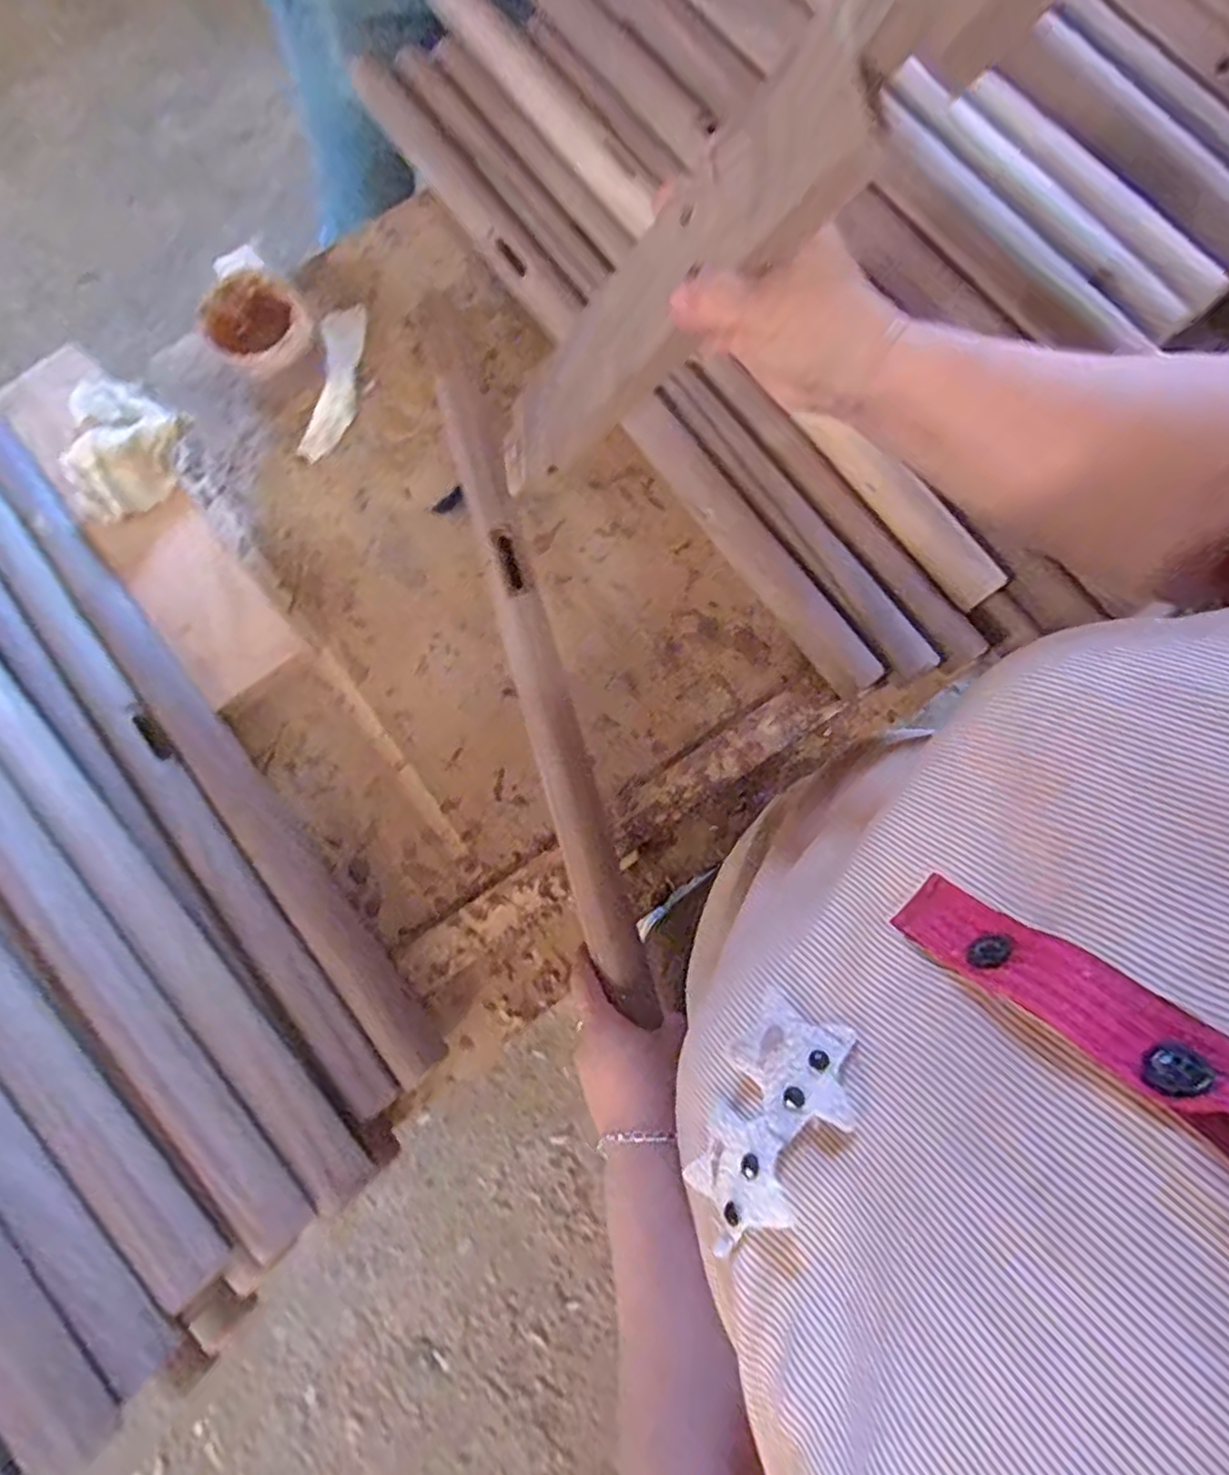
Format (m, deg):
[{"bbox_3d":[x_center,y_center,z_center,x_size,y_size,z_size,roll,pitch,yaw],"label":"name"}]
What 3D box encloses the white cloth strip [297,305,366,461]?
[{"bbox_3d":[-0.264,-0.340,0.625,0.046,0.017,0.162,4,79,2],"label":"white cloth strip"}]

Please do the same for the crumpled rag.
[{"bbox_3d":[-0.437,-0.257,0.572,0.127,0.045,0.115,36,82,7],"label":"crumpled rag"}]

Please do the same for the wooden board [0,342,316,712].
[{"bbox_3d":[-0.413,-0.191,0.581,0.091,0.026,0.366,-37,82,-13],"label":"wooden board"}]

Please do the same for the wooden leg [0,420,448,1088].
[{"bbox_3d":[-0.350,-0.010,0.556,0.041,0.032,0.669,-38,81,-6],"label":"wooden leg"}]

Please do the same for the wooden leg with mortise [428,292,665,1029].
[{"bbox_3d":[-0.078,-0.108,0.556,0.041,0.041,0.656,-16,76,-2],"label":"wooden leg with mortise"}]

